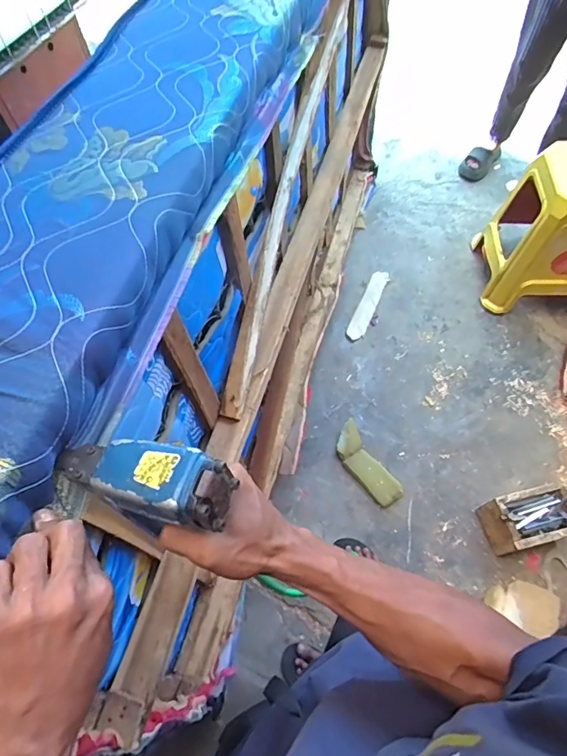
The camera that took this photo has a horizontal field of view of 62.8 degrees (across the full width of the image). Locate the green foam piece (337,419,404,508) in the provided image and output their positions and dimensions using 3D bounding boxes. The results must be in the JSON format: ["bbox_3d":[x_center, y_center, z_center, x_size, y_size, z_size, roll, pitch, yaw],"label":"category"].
[{"bbox_3d":[0.260,0.276,1.487,0.118,0.041,0.277,-31,69,-10],"label":"green foam piece"}]

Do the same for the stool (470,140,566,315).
[{"bbox_3d":[0.871,-0.497,1.499,0.337,0.587,0.355,-7,66,0],"label":"stool"}]

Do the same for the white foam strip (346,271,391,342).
[{"bbox_3d":[0.324,-0.281,1.762,0.066,0.029,0.312,24,70,13],"label":"white foam strip"}]

